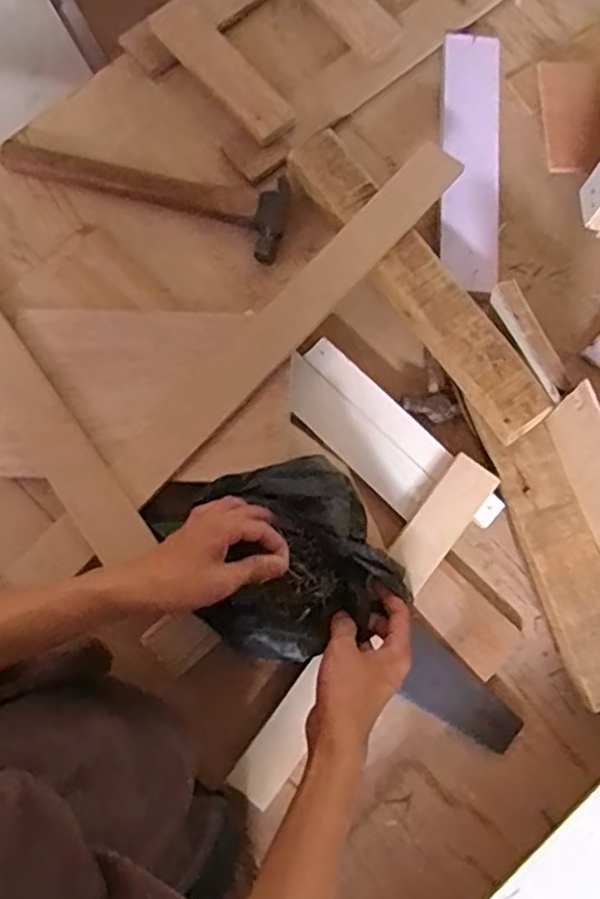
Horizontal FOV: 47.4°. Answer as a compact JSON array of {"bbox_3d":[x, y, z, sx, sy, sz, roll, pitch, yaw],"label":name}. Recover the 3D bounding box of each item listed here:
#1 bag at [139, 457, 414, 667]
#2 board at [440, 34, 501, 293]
[{"bbox_3d":[-0.023,0.087,0.602,0.168,0.052,0.192,-32,80,-8],"label":"bag"},{"bbox_3d":[0.183,-0.316,0.730,0.060,0.021,0.301,4,77,0],"label":"board"}]

